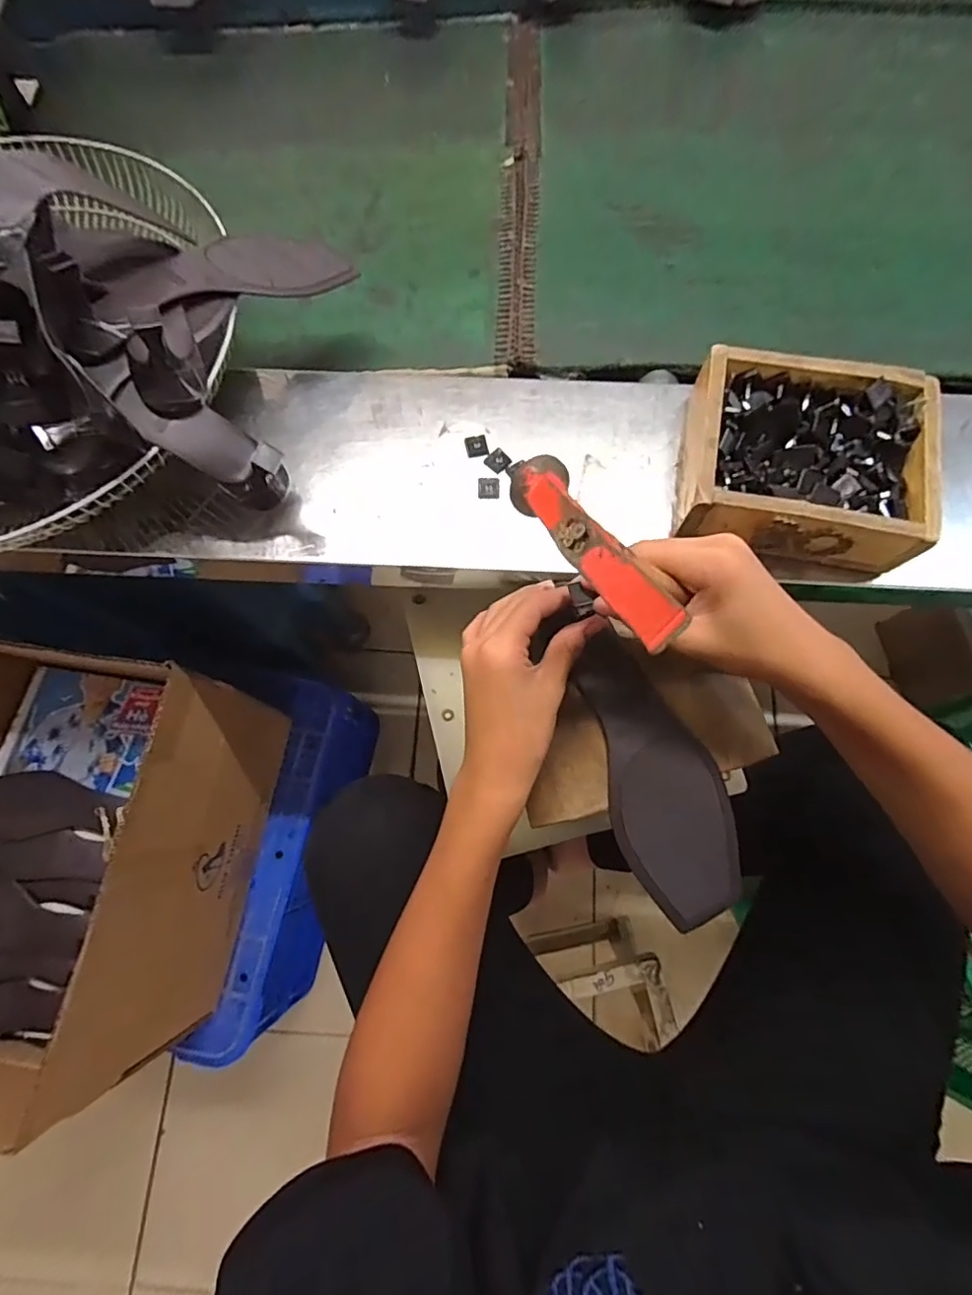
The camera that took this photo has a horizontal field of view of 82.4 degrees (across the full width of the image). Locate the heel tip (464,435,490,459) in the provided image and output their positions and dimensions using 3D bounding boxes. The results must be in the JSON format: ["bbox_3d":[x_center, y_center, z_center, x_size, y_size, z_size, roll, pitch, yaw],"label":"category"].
[{"bbox_3d":[-0.008,-0.181,0.495,0.019,0.005,0.020,-12,74,-3],"label":"heel tip"}]

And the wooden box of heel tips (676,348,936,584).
[{"bbox_3d":[0.258,-0.151,0.458,0.173,0.068,0.149,11,74,4],"label":"wooden box of heel tips"}]

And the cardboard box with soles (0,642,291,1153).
[{"bbox_3d":[-0.512,0.261,0.686,0.308,0.314,0.467,10,74,3],"label":"cardboard box with soles"}]

